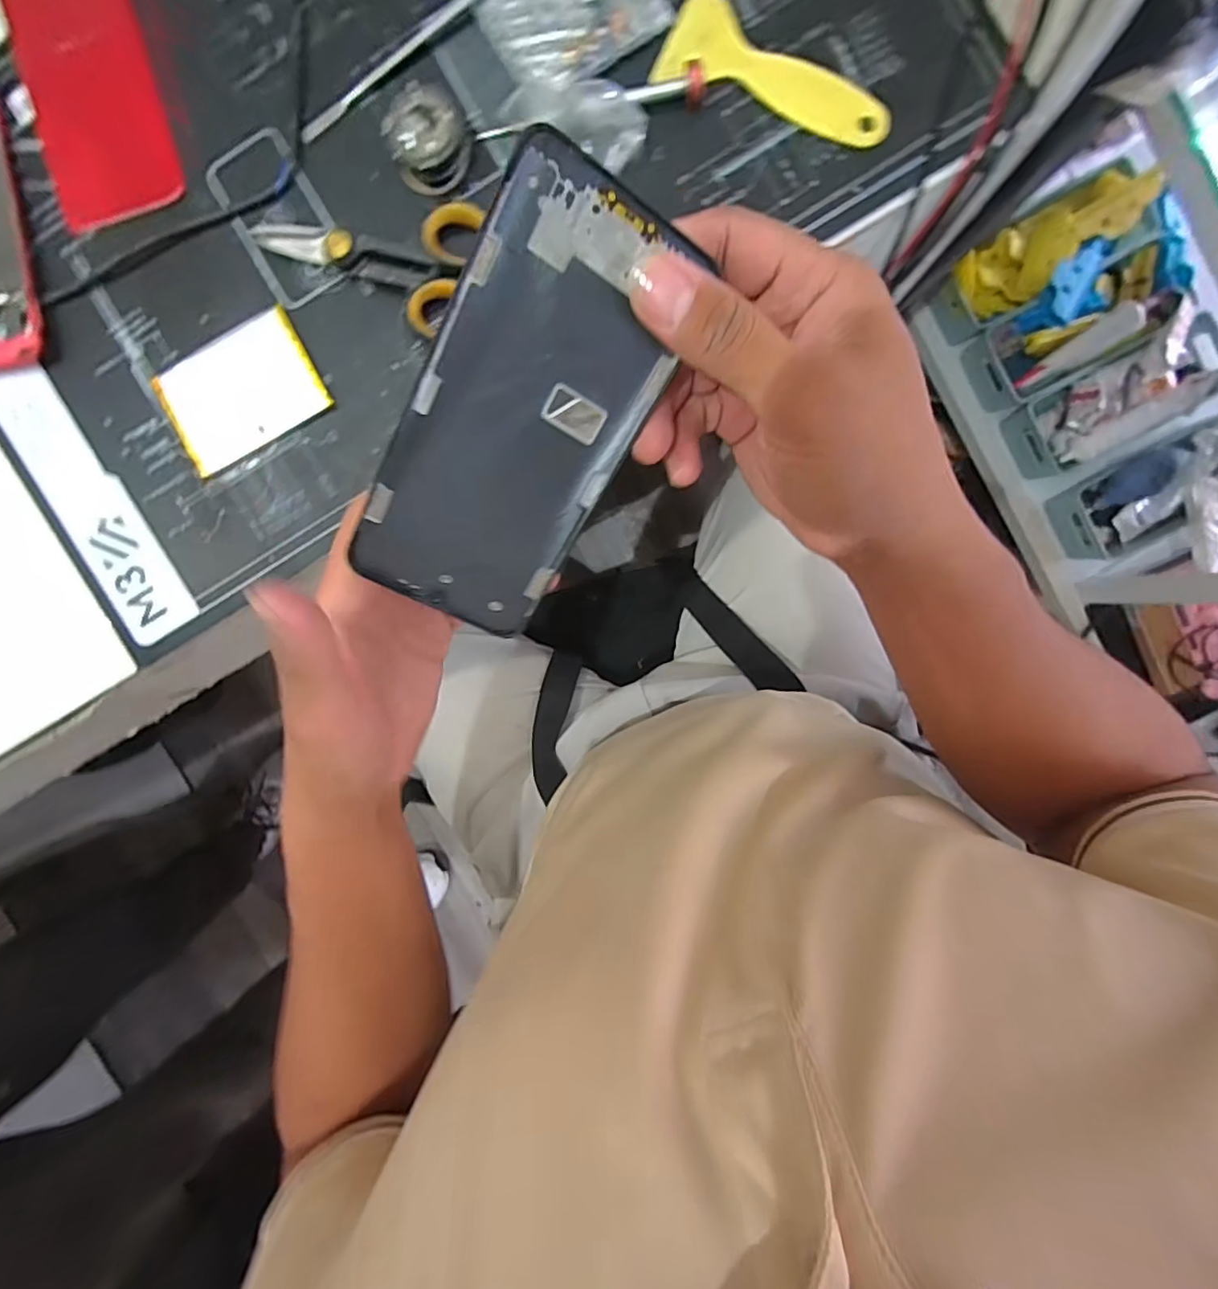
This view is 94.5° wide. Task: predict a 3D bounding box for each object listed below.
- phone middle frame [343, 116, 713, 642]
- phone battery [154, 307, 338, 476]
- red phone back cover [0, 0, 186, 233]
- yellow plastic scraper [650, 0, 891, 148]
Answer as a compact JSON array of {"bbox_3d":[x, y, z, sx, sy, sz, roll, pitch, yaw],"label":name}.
[{"bbox_3d":[-0.030,-0.075,0.197,0.072,0.004,0.149,24,113,-22],"label":"phone middle frame"},{"bbox_3d":[-0.212,-0.146,0.324,0.090,0.006,0.067,-27,89,4],"label":"phone battery"},{"bbox_3d":[-0.291,-0.314,0.315,0.072,0.010,0.145,-13,94,3],"label":"red phone back cover"},{"bbox_3d":[0.089,-0.298,0.300,0.124,0.005,0.049,30,95,-1],"label":"yellow plastic scraper"}]

